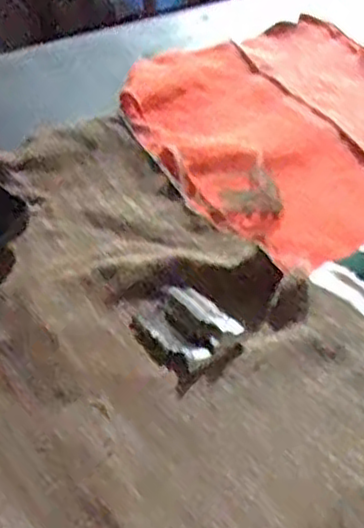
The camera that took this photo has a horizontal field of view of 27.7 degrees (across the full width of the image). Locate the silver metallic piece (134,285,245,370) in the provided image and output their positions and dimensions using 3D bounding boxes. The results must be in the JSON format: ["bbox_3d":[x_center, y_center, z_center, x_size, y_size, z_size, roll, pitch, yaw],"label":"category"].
[{"bbox_3d":[0.000,0.036,0.422,0.051,0.006,0.051,-33,55,-32],"label":"silver metallic piece"}]

